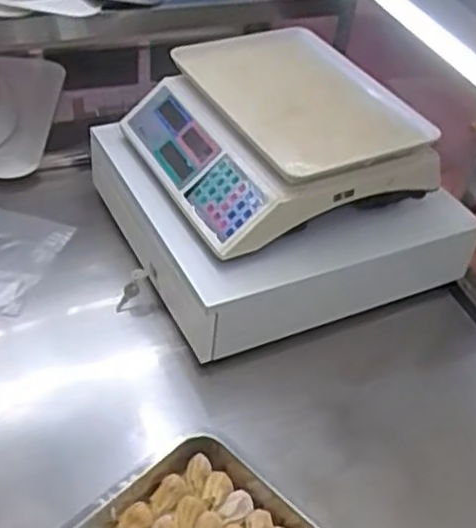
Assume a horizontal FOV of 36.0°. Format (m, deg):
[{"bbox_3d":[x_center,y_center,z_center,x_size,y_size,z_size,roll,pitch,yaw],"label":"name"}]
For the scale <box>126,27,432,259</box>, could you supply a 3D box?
[{"bbox_3d":[0.048,-0.187,0.962,0.309,0.134,0.306,-18,48,-25],"label":"scale"}]

